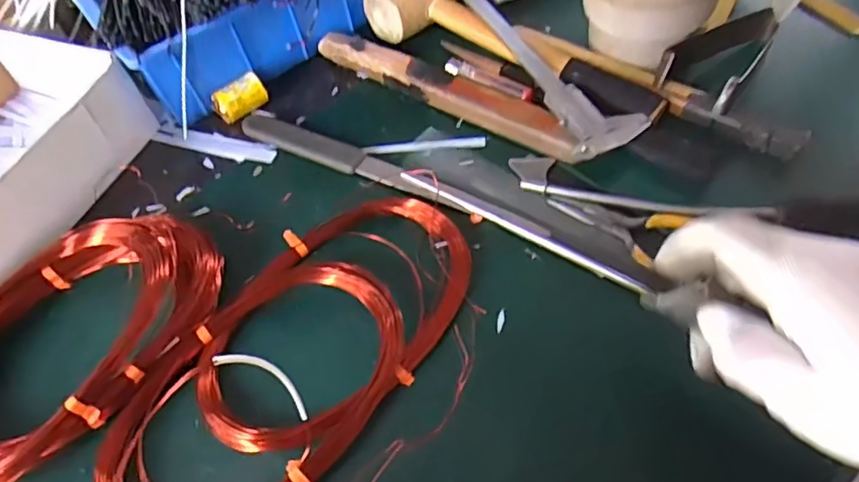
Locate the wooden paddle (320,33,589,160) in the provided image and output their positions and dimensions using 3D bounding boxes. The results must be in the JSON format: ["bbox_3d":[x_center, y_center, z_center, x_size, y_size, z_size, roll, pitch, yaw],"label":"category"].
[{"bbox_3d":[0.014,-0.134,0.499,0.278,0.026,0.036,31,64,24],"label":"wooden paddle"}]

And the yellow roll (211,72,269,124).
[{"bbox_3d":[-0.173,-0.131,0.527,0.049,0.030,0.026,-33,58,-15],"label":"yellow roll"}]

